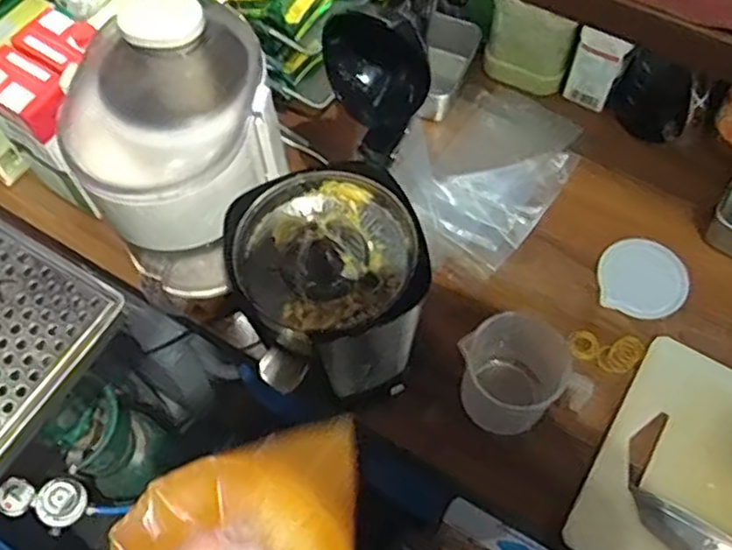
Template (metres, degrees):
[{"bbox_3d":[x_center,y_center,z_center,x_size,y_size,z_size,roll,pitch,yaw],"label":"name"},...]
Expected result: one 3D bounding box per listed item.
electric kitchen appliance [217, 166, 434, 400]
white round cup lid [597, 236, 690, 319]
[{"bbox_3d":[-0.032,0.018,0.664,0.160,0.239,0.156,-24,65,-10],"label":"electric kitchen appliance"},{"bbox_3d":[0.320,0.002,0.793,0.096,0.011,0.098,-1,63,1],"label":"white round cup lid"}]

